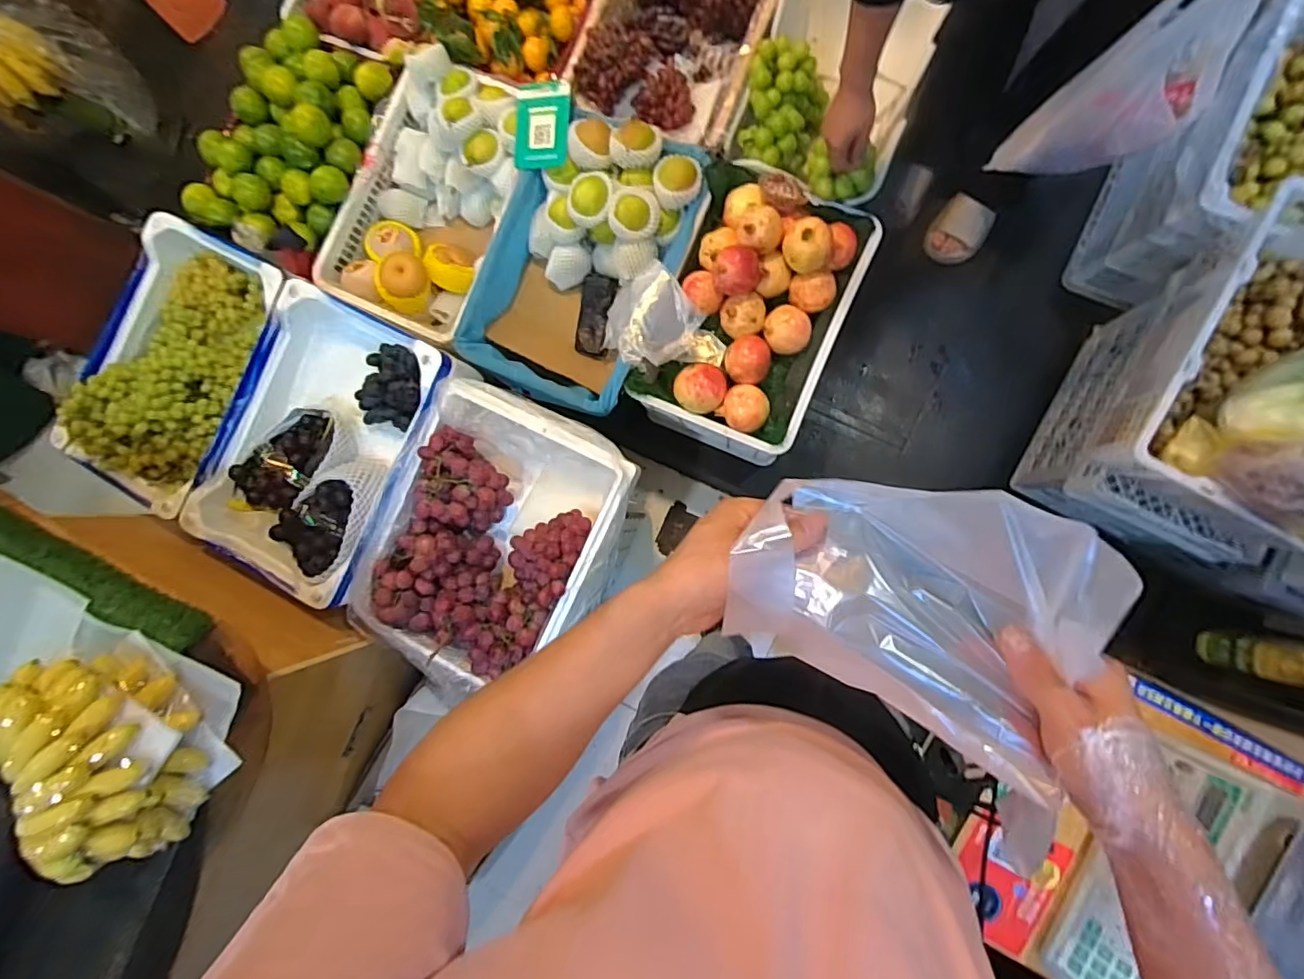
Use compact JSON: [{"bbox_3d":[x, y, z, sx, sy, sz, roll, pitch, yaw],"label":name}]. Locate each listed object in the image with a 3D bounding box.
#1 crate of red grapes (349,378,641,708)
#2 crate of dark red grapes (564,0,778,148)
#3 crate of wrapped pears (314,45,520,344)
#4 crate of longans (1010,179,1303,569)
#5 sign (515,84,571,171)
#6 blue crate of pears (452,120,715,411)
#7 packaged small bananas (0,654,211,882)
[{"bbox_3d":[-0.292,0.097,1.102,0.403,0.140,0.516,23,91,8],"label":"crate of red grapes"},{"bbox_3d":[0.068,-0.960,1.246,0.360,0.190,0.498,26,91,8],"label":"crate of dark red grapes"},{"bbox_3d":[-0.459,-0.616,1.257,0.333,0.155,0.530,25,91,8],"label":"crate of wrapped pears"},{"bbox_3d":[0.997,-0.147,1.070,0.357,0.488,0.492,28,91,8],"label":"crate of longans"},{"bbox_3d":[-0.217,-0.726,1.159,0.118,0.048,0.164,2,88,8],"label":"sign"},{"bbox_3d":[-0.138,-0.455,1.210,0.380,0.189,0.553,24,91,8],"label":"blue crate of pears"},{"bbox_3d":[-0.605,0.284,0.633,0.225,0.136,0.118,43,93,7],"label":"packaged small bananas"}]

